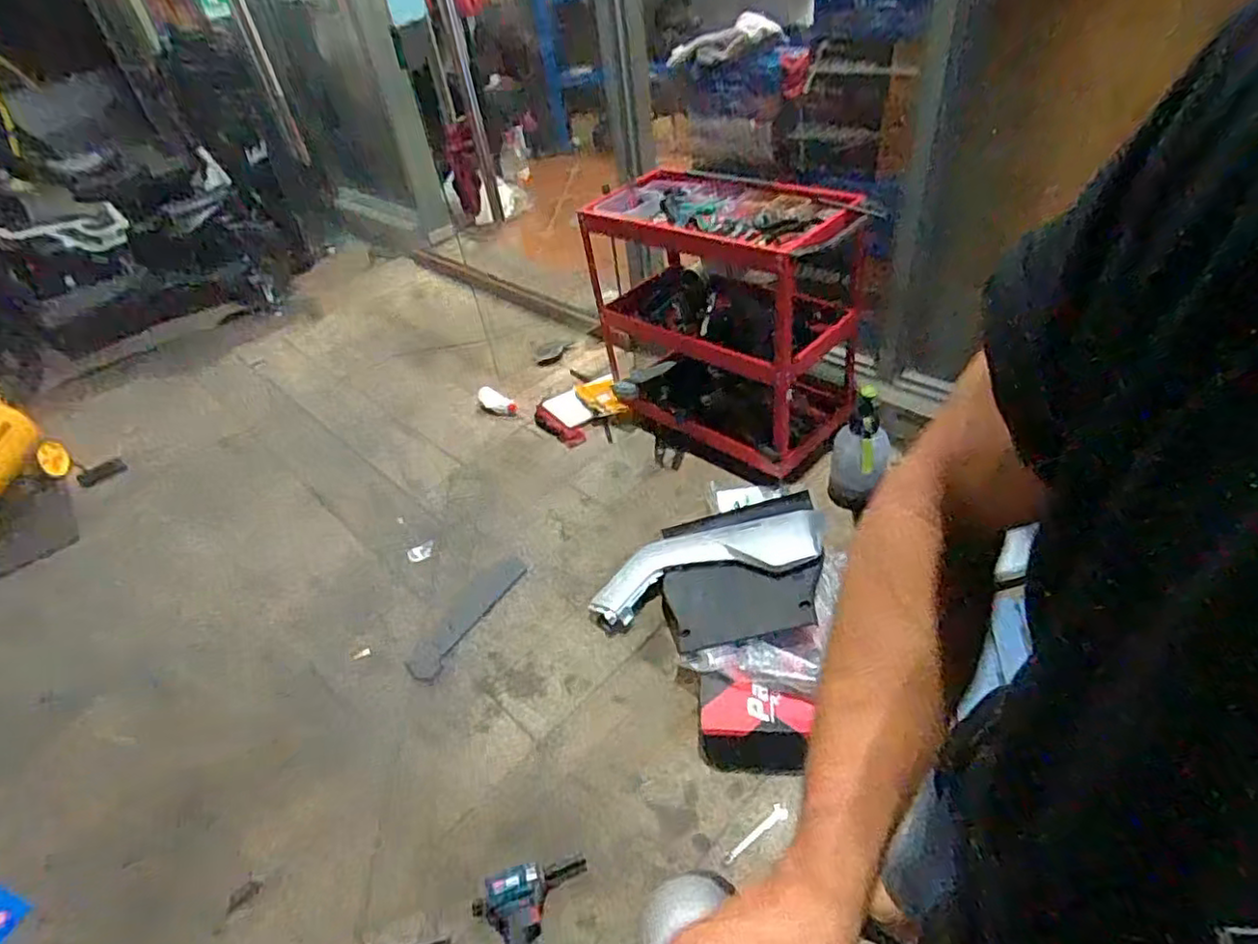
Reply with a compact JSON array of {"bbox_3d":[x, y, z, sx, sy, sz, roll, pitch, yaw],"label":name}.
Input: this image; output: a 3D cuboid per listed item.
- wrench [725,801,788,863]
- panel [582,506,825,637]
[{"bbox_3d":[0.241,0.689,1.262,0.156,0.008,0.028,-30,45,-22],"label":"wrench"},{"bbox_3d":[0.188,0.222,1.612,0.589,0.071,0.186,-20,44,9],"label":"panel"}]

